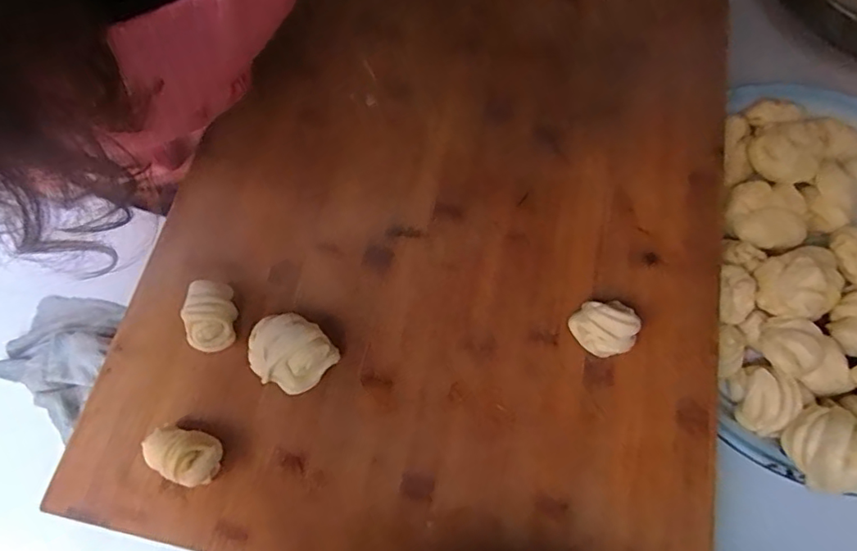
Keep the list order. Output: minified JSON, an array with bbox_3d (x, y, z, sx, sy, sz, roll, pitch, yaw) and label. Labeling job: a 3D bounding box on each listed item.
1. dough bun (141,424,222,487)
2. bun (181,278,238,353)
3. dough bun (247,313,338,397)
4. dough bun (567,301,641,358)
[{"bbox_3d":[-0.150,0.109,0.322,0.043,0.023,0.030,18,71,5],"label":"dough bun"},{"bbox_3d":[-0.145,0.028,0.353,0.030,0.027,0.047,-16,72,-7],"label":"bun"},{"bbox_3d":[-0.090,0.051,0.342,0.049,0.033,0.045,40,78,11],"label":"dough bun"},{"bbox_3d":[0.115,0.036,0.350,0.039,0.032,0.031,18,75,5],"label":"dough bun"}]

